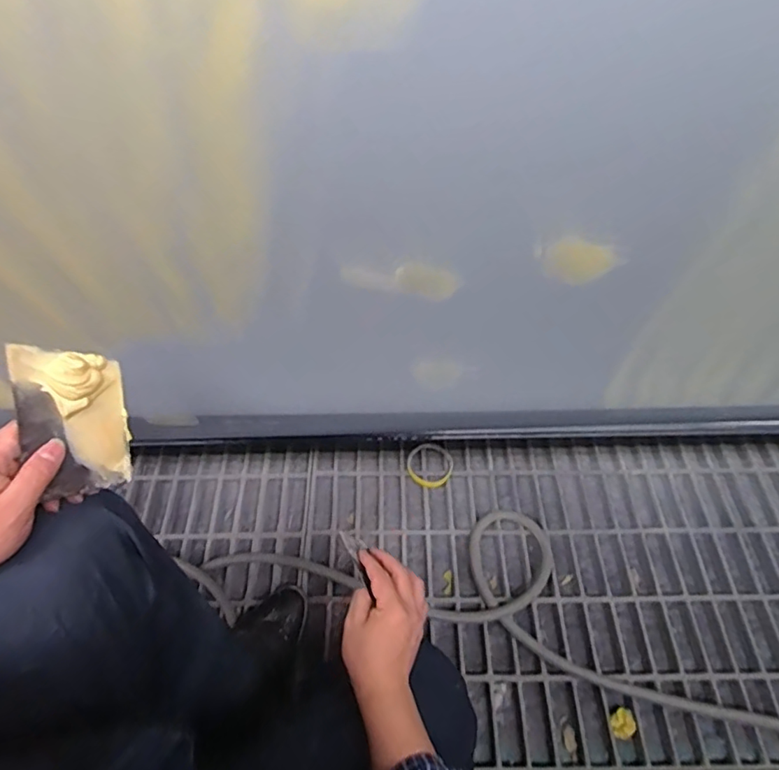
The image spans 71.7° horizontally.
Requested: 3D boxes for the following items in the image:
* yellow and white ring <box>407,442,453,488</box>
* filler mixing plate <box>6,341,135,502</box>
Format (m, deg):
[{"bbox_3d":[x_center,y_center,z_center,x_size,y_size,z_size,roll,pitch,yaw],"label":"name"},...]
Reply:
[{"bbox_3d":[0.075,0.144,0.978,0.087,0.020,0.085,0,55,0],"label":"yellow and white ring"},{"bbox_3d":[-0.240,0.029,0.414,0.070,0.118,0.010,-12,19,-36],"label":"filler mixing plate"}]

